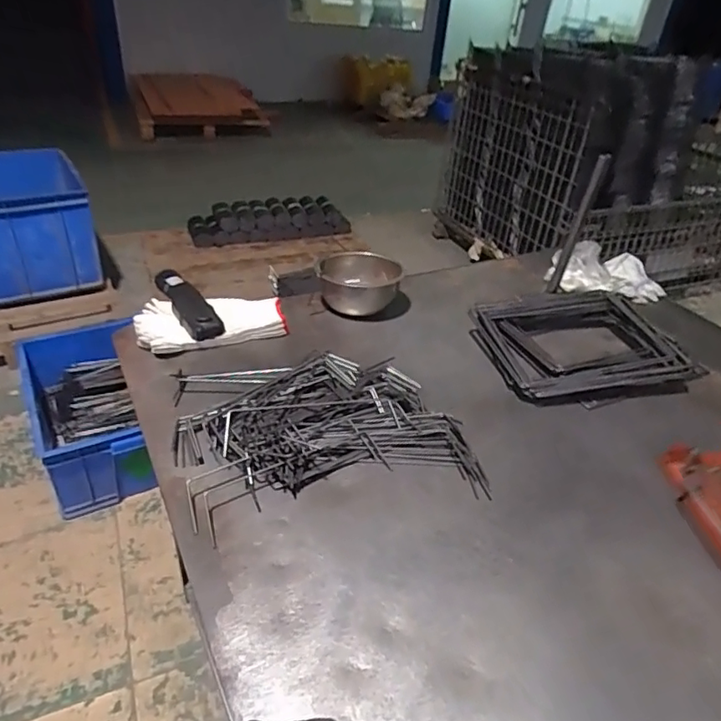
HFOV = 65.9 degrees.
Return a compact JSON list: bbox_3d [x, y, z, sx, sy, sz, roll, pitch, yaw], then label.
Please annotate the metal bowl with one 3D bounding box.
[{"bbox_3d":[0.001,-0.138,0.969,0.132,0.074,0.132,8,34,7],"label":"metal bowl"}]

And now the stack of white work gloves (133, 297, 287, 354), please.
[{"bbox_3d":[-0.234,-0.064,0.866,0.212,0.028,0.122,-8,36,-16],"label":"stack of white work gloves"}]

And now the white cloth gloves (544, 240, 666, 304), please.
[{"bbox_3d":[0.469,-0.174,1.096,0.250,0.063,0.154,1,35,-6],"label":"white cloth gloves"}]

